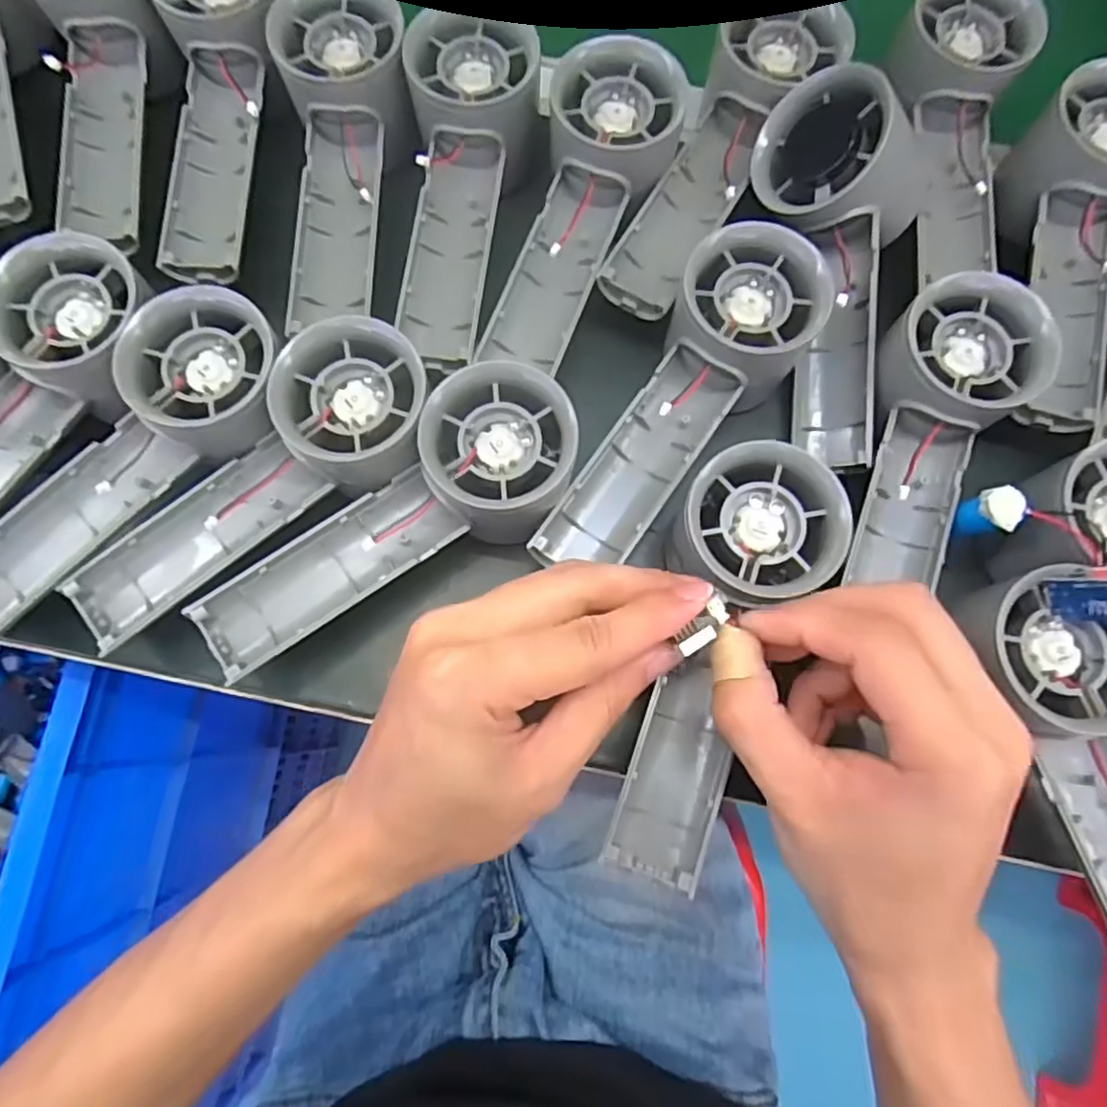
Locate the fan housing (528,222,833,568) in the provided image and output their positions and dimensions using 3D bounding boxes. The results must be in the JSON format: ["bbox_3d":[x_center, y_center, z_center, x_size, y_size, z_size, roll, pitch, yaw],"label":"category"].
[{"bbox_3d":[0.050,-0.058,0.261,0.050,0.036,0.147,34,78,7],"label":"fan housing"}]

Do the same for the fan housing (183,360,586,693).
[{"bbox_3d":[-0.058,-0.006,0.251,0.153,0.031,0.058,-40,81,-10],"label":"fan housing"}]

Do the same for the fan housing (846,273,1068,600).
[{"bbox_3d":[0.150,-0.045,0.268,0.053,0.027,0.120,19,93,3],"label":"fan housing"}]

